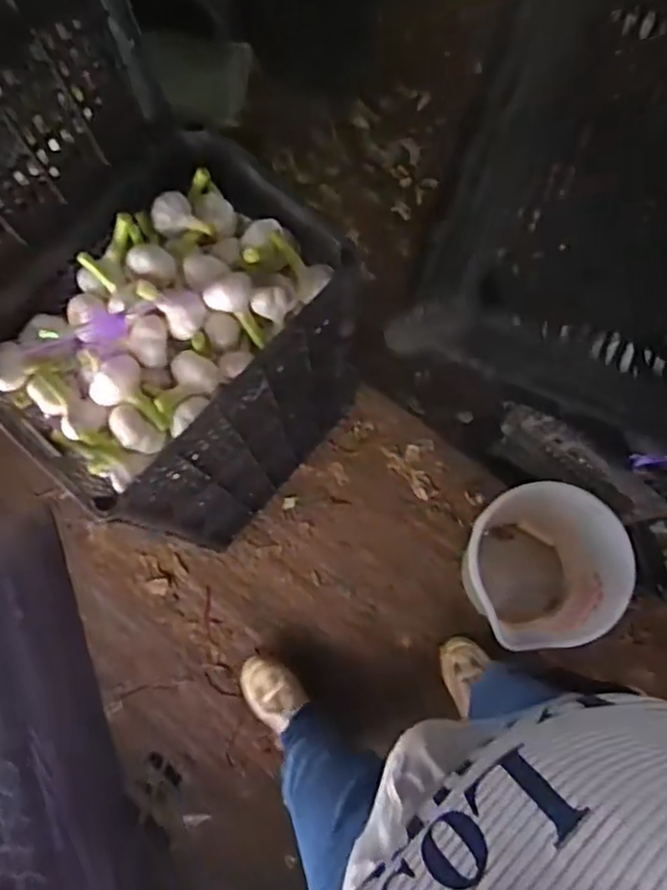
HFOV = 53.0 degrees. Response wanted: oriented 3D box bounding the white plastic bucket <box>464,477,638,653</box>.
[{"bbox_3d":[0.379,0.231,1.281,0.266,0.330,0.268,0,76,1],"label":"white plastic bucket"}]

